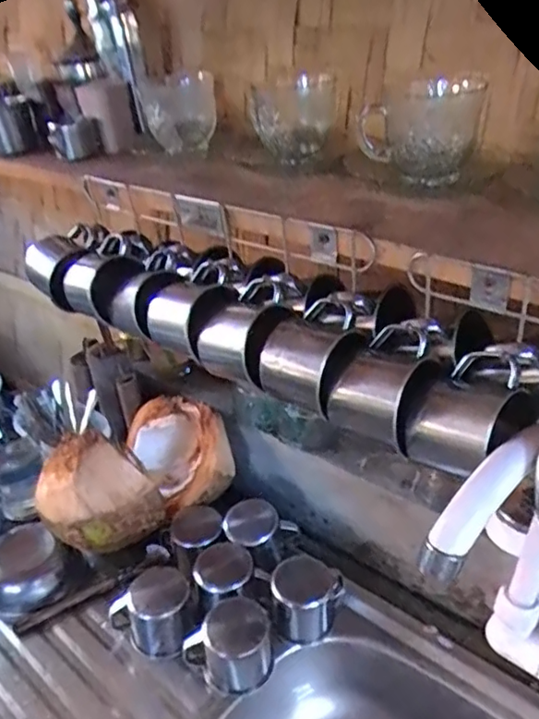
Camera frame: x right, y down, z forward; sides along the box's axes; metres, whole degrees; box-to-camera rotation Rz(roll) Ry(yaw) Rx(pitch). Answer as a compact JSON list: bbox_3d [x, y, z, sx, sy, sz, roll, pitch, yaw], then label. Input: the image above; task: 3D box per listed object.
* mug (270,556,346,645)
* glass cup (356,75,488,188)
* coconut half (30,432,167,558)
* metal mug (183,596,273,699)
[{"bbox_3d":[0.037,0.255,0.622,0.065,0.068,0.076,12,35,25],"label":"mug"},{"bbox_3d":[0.130,-0.193,0.479,0.073,0.071,0.082,-28,38,-33],"label":"glass cup"},{"bbox_3d":[-0.201,0.156,0.666,0.124,0.122,0.091,-19,34,-23],"label":"coconut half"},{"bbox_3d":[-0.038,0.291,0.576,0.073,0.077,0.062,-24,36,-29],"label":"metal mug"}]

